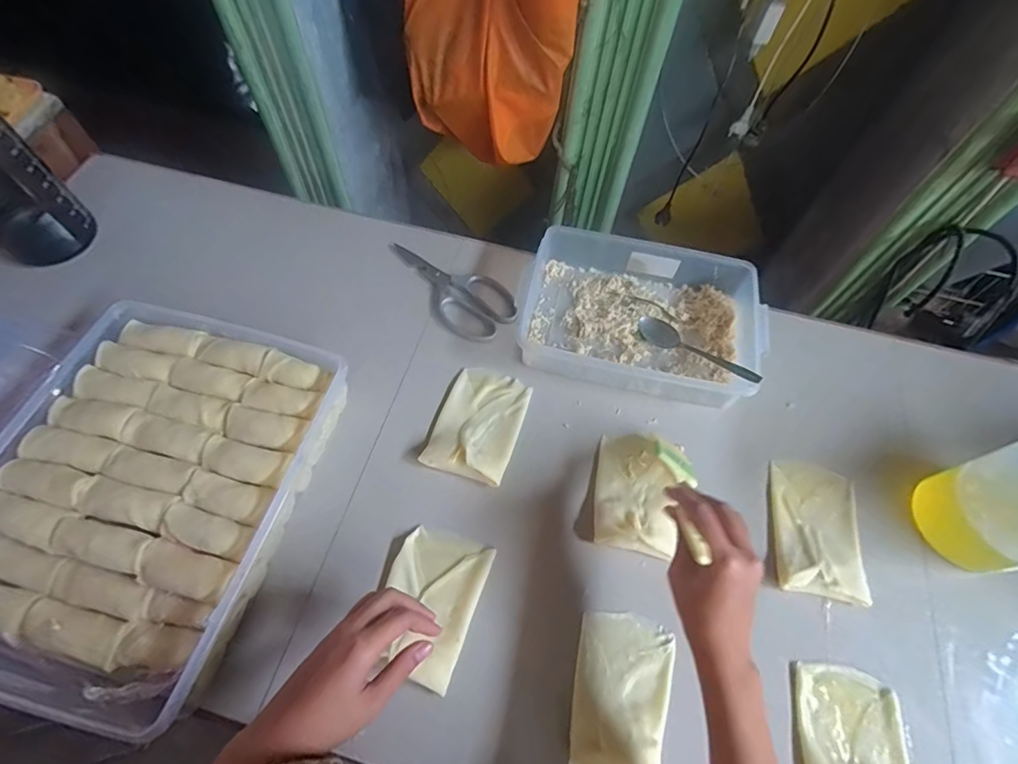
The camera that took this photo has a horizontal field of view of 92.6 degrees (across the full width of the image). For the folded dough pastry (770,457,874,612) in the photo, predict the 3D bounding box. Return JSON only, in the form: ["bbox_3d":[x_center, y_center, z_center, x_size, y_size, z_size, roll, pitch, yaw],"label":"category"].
[{"bbox_3d":[0.326,0.154,0.516,0.088,0.010,0.141,12,53,9],"label":"folded dough pastry"}]

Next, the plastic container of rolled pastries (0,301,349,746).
[{"bbox_3d":[-0.359,0.104,0.485,0.294,0.065,0.362,17,62,6],"label":"plastic container of rolled pastries"}]

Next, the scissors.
[{"bbox_3d":[-0.081,-0.135,0.655,0.090,0.011,0.210,-38,70,-20],"label":"scissors"}]

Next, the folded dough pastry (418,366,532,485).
[{"bbox_3d":[-0.033,0.043,0.551,0.092,0.027,0.136,17,62,7],"label":"folded dough pastry"}]

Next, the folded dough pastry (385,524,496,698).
[{"bbox_3d":[-0.077,0.211,0.472,0.089,0.023,0.129,19,64,7],"label":"folded dough pastry"}]

